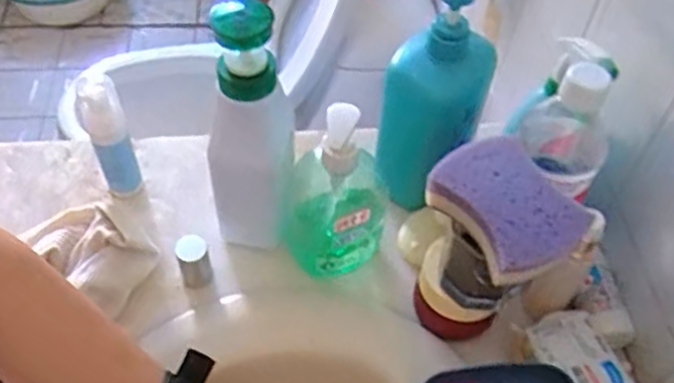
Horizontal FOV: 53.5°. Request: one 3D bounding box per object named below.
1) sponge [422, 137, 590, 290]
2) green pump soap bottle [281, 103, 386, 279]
[{"bbox_3d":[0.116,0.010,0.462,0.068,0.034,0.104,-26,58,-21],"label":"sponge"},{"bbox_3d":[-0.002,0.003,0.562,0.085,0.174,0.061,1,52,-2],"label":"green pump soap bottle"}]

